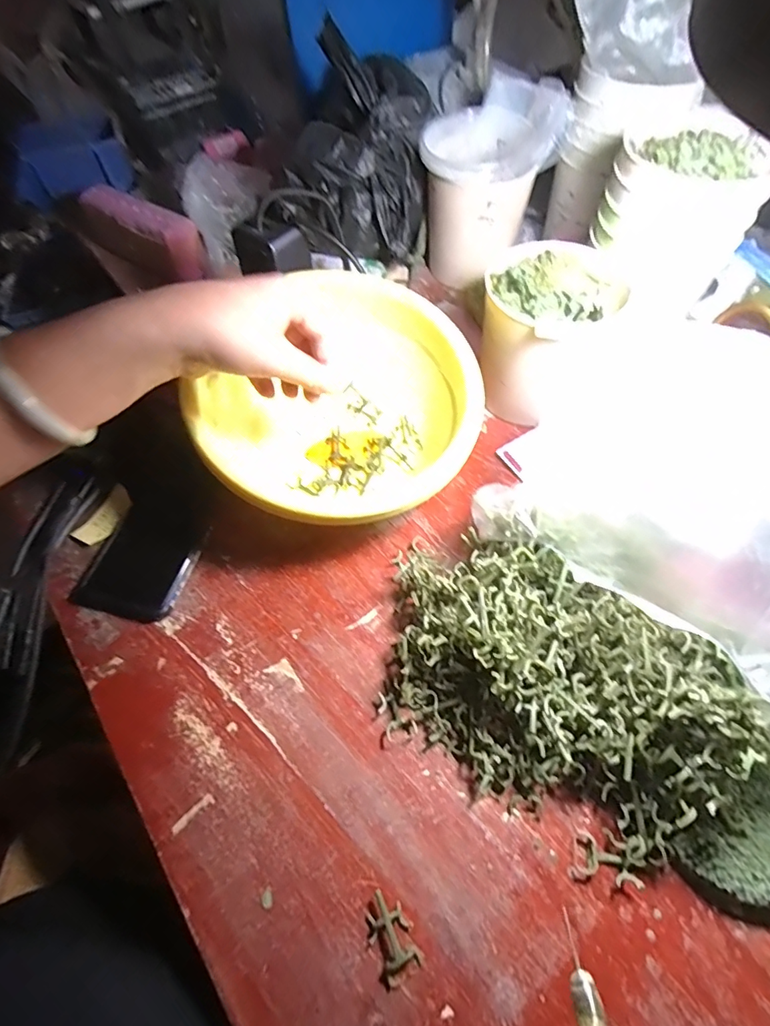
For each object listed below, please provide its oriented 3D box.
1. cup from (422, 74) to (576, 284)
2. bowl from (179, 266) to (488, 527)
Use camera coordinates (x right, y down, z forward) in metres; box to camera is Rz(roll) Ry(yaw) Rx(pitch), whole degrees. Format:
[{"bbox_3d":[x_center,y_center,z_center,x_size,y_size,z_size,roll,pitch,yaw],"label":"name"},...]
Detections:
[{"bbox_3d":[0.111,-0.358,0.521,0.131,0.160,0.116,8,59,7],"label":"cup"},{"bbox_3d":[-0.034,-0.076,0.399,0.211,0.112,0.211,-1,58,2],"label":"bowl"}]

